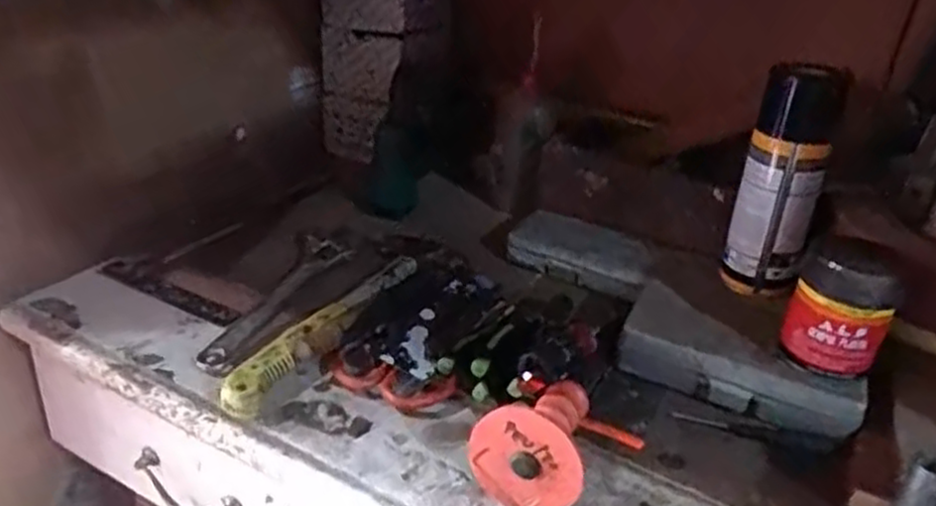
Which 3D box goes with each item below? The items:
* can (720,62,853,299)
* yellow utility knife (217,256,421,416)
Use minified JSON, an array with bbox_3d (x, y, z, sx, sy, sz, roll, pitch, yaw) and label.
[{"bbox_3d":[0.276,-0.062,0.643,0.065,0.196,0.051,19,30,23],"label":"can"},{"bbox_3d":[-0.115,0.063,0.620,0.038,0.028,0.235,18,30,21],"label":"yellow utility knife"}]

